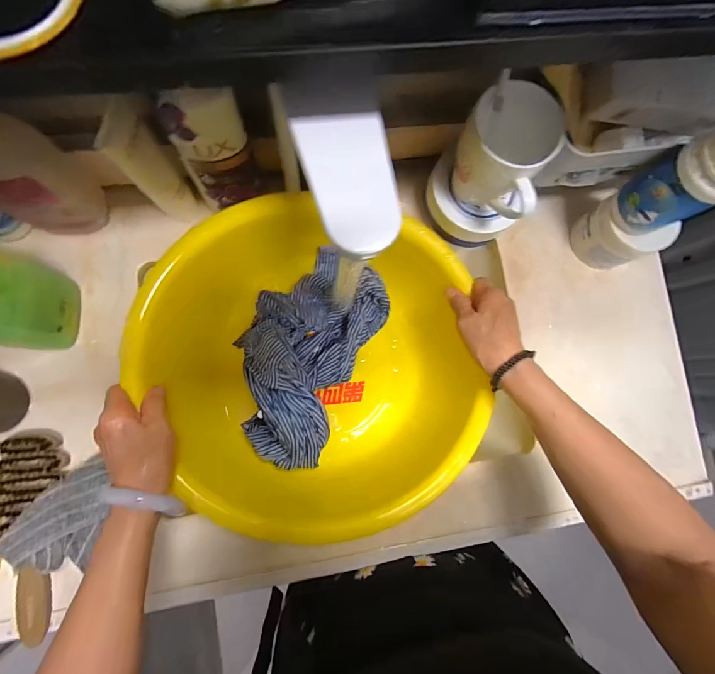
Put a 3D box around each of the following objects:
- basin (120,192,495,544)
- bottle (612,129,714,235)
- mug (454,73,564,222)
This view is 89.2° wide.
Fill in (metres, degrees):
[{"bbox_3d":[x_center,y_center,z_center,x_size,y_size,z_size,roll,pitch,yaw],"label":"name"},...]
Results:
[{"bbox_3d":[-0.047,0.054,0.427,0.354,0.122,0.324,0,83,-4],"label":"basin"},{"bbox_3d":[0.318,-0.148,0.350,0.052,0.127,0.059,-7,84,-5],"label":"bottle"},{"bbox_3d":[0.146,-0.181,0.370,0.091,0.108,0.084,0,83,-4],"label":"mug"}]

